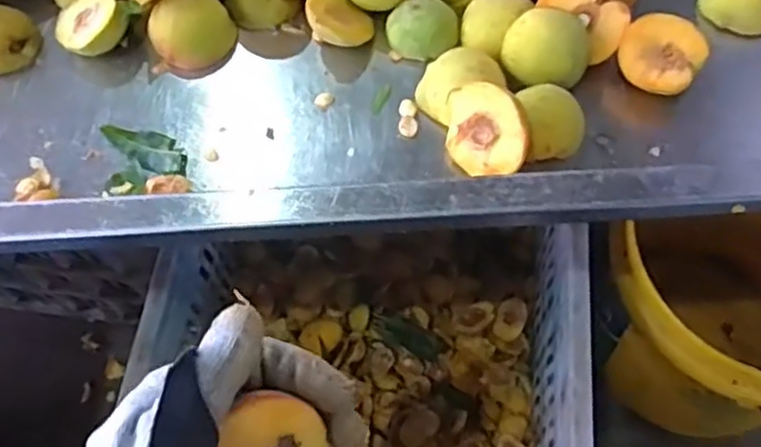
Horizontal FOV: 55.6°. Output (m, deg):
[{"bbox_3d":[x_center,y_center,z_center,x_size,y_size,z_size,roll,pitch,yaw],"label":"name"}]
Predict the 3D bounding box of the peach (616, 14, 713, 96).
[{"bbox_3d":[0.196,-0.115,0.510,0.054,0.032,0.058,-2,63,3],"label":"peach"}]

